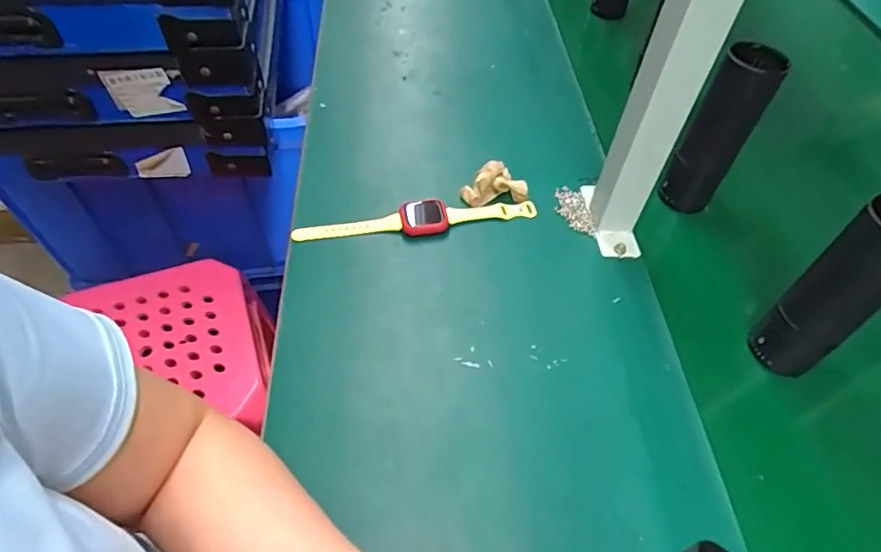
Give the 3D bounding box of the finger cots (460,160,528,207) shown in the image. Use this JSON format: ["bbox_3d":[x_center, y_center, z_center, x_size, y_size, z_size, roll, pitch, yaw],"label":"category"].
[{"bbox_3d":[0.059,-0.094,0.560,0.064,0.026,0.049,-33,61,-25],"label":"finger cots"}]

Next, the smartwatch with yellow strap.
[{"bbox_3d":[-0.023,-0.062,0.537,0.240,0.017,0.046,-6,53,-8],"label":"smartwatch with yellow strap"}]

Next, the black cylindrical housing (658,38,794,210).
[{"bbox_3d":[0.272,-0.140,0.529,0.052,0.160,0.046,26,55,16],"label":"black cylindrical housing"}]

